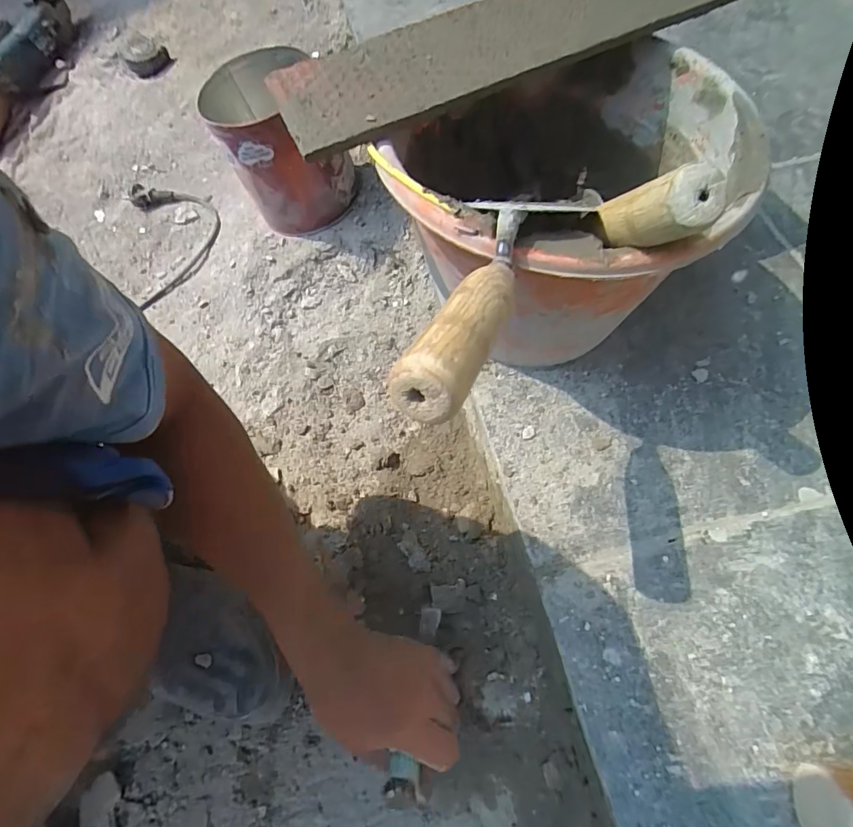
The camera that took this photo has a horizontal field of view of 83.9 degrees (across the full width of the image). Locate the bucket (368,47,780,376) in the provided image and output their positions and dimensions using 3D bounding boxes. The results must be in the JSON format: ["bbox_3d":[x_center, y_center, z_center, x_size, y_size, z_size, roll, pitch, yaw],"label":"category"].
[{"bbox_3d":[0.105,-0.167,0.429,0.255,0.200,0.261,-1,64,1],"label":"bucket"}]

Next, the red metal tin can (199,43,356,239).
[{"bbox_3d":[-0.184,-0.335,0.617,0.164,0.162,0.135,18,65,10],"label":"red metal tin can"}]

